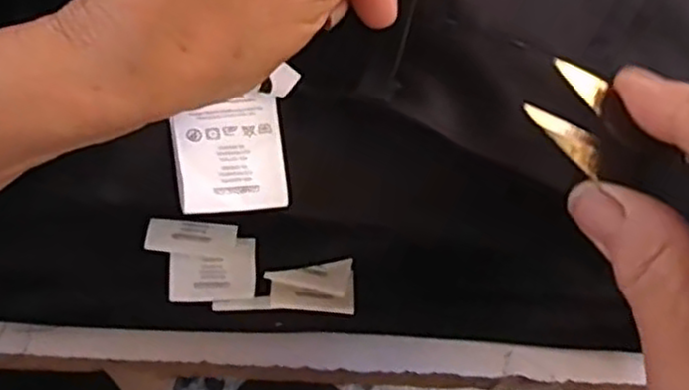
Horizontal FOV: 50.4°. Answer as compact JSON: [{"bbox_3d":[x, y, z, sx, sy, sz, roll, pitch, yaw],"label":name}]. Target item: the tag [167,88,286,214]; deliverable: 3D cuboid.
[{"bbox_3d":[-0.038,-0.013,0.246,0.035,0.004,0.038,-5,83,-20],"label":"tag"}]

